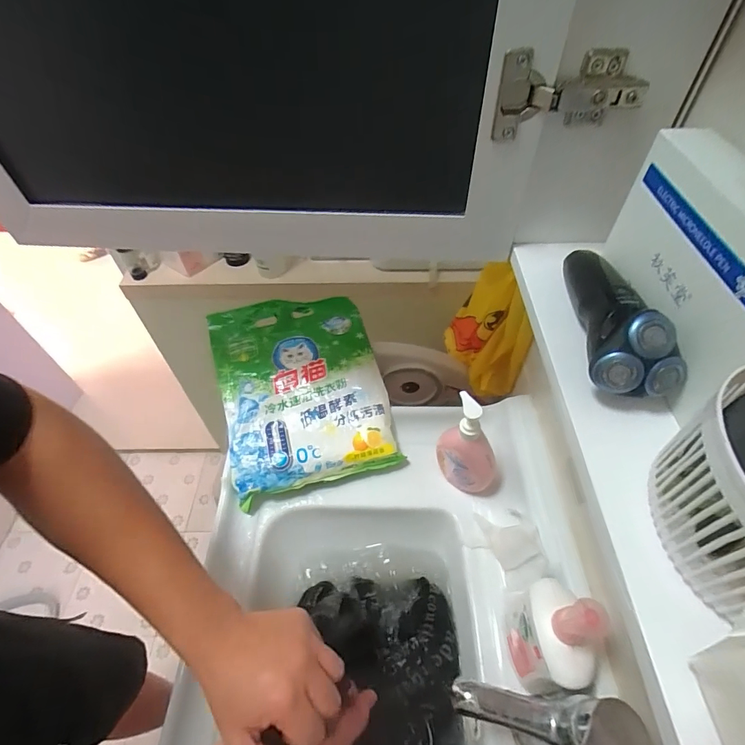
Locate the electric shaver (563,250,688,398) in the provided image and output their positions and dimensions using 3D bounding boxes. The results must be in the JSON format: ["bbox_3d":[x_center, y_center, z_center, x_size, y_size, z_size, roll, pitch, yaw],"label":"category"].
[{"bbox_3d":[0.183,-0.054,0.311,0.055,0.048,0.157,5,52,5],"label":"electric shaver"}]

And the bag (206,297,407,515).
[{"bbox_3d":[-0.120,0.026,0.701,0.259,0.070,0.337,-15,65,-10],"label":"bag"}]

